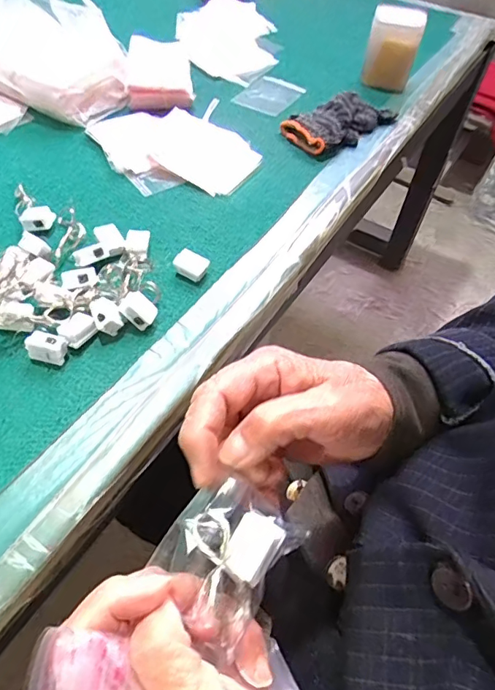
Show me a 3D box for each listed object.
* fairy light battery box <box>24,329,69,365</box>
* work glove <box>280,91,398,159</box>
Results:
[{"bbox_3d":[-0.149,0.002,0.362,0.028,0.021,0.015,10,53,4],"label":"fairy light battery box"},{"bbox_3d":[0.115,-0.273,0.577,0.147,0.033,0.073,-31,61,-24],"label":"work glove"}]

